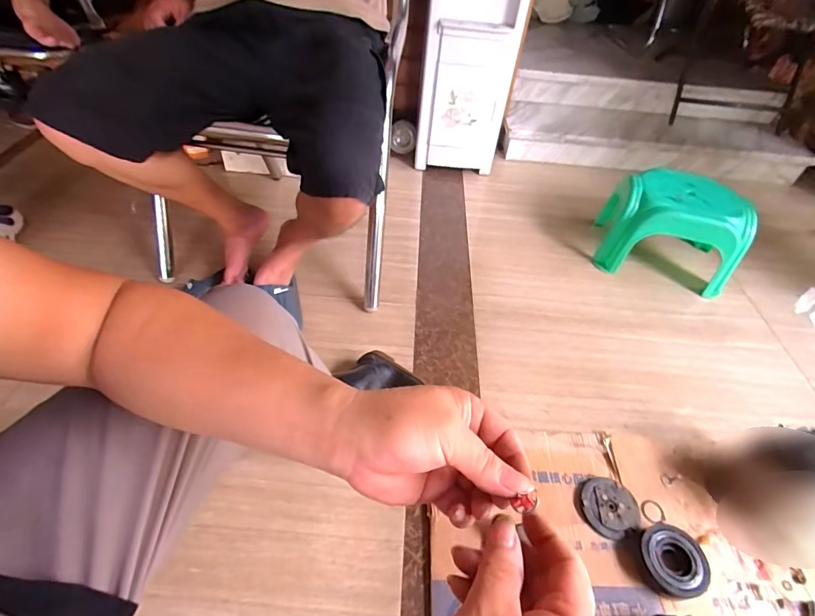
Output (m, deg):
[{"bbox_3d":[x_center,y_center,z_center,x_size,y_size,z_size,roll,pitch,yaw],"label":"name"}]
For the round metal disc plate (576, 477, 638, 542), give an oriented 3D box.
[{"bbox_3d":[0.363,0.353,0.757,0.106,0.017,0.096,-22,52,-25],"label":"round metal disc plate"}]

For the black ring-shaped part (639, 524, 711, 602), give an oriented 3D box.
[{"bbox_3d":[0.433,0.412,0.688,0.095,0.036,0.103,2,46,-4],"label":"black ring-shaped part"}]

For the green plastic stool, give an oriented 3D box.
[{"bbox_3d":[0.781,-0.238,1.256,0.354,0.233,0.272,15,46,9],"label":"green plastic stool"}]

